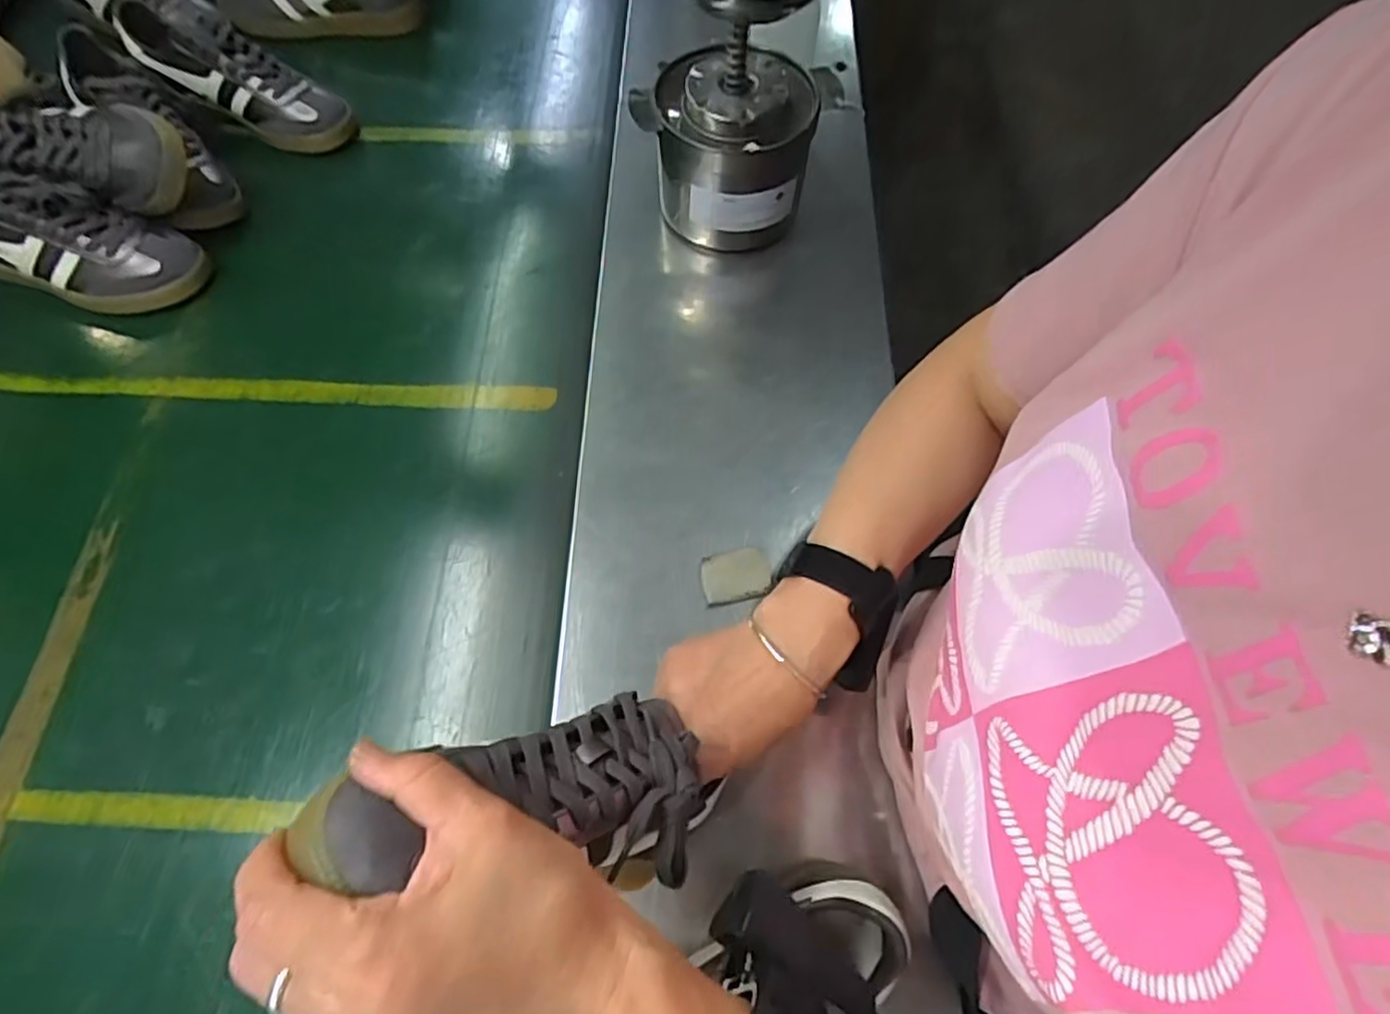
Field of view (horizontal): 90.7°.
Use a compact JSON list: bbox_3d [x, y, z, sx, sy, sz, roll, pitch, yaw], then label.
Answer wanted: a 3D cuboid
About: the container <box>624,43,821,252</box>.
[{"bbox_3d":[0.030,-0.343,0.641,0.145,0.121,0.136,5,67,2],"label":"container"}]

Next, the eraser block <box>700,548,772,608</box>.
[{"bbox_3d":[0.031,0.053,0.525,0.053,0.013,0.041,-11,67,-5],"label":"eraser block"}]

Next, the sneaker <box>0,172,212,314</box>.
[{"bbox_3d":[-0.595,-0.255,0.642,0.234,0.107,0.085,14,66,-12],"label":"sneaker"}]

